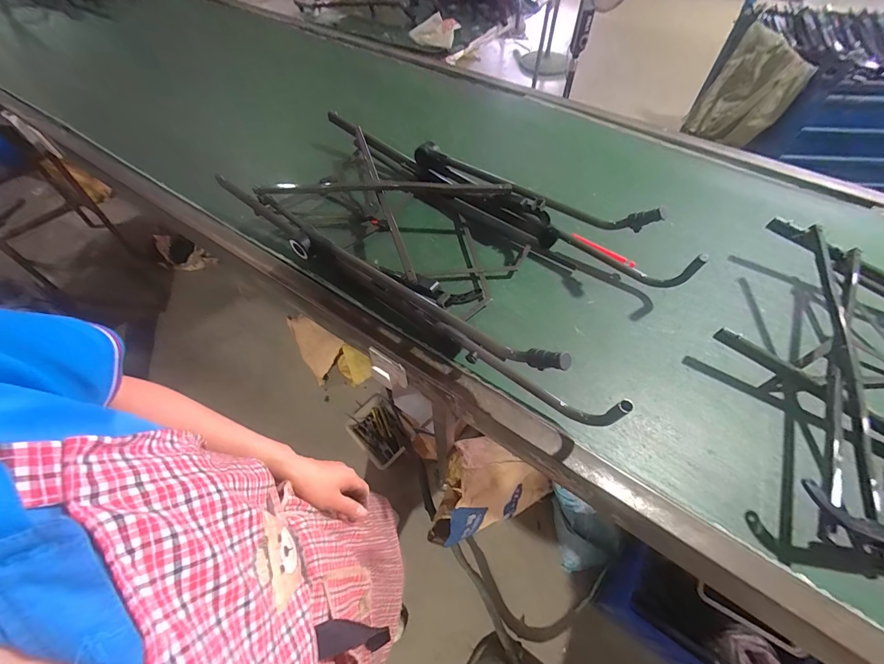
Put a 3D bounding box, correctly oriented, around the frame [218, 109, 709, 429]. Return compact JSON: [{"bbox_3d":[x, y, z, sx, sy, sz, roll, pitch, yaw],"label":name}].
[{"bbox_3d":[0.009,-0.198,0.832,0.889,0.171,0.437,28,59,20],"label":"frame"}]

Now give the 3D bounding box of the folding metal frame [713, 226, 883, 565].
[{"bbox_3d":[0.928,0.113,0.599,0.845,0.129,0.658,13,56,11],"label":"folding metal frame"}]

